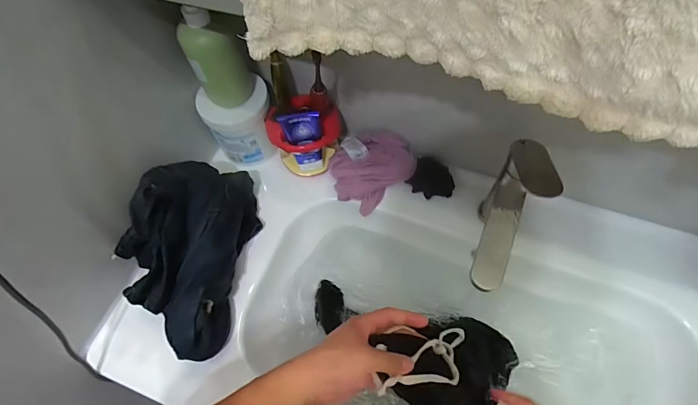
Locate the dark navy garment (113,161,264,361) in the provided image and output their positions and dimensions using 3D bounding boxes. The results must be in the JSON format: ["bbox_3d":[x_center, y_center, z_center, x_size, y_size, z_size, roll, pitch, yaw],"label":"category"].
[{"bbox_3d":[-0.234,0.062,0.560,0.146,0.117,0.269,6,63,7],"label":"dark navy garment"}]

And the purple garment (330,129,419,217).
[{"bbox_3d":[0.038,-0.059,0.653,0.134,0.072,0.094,-34,65,-14],"label":"purple garment"}]

